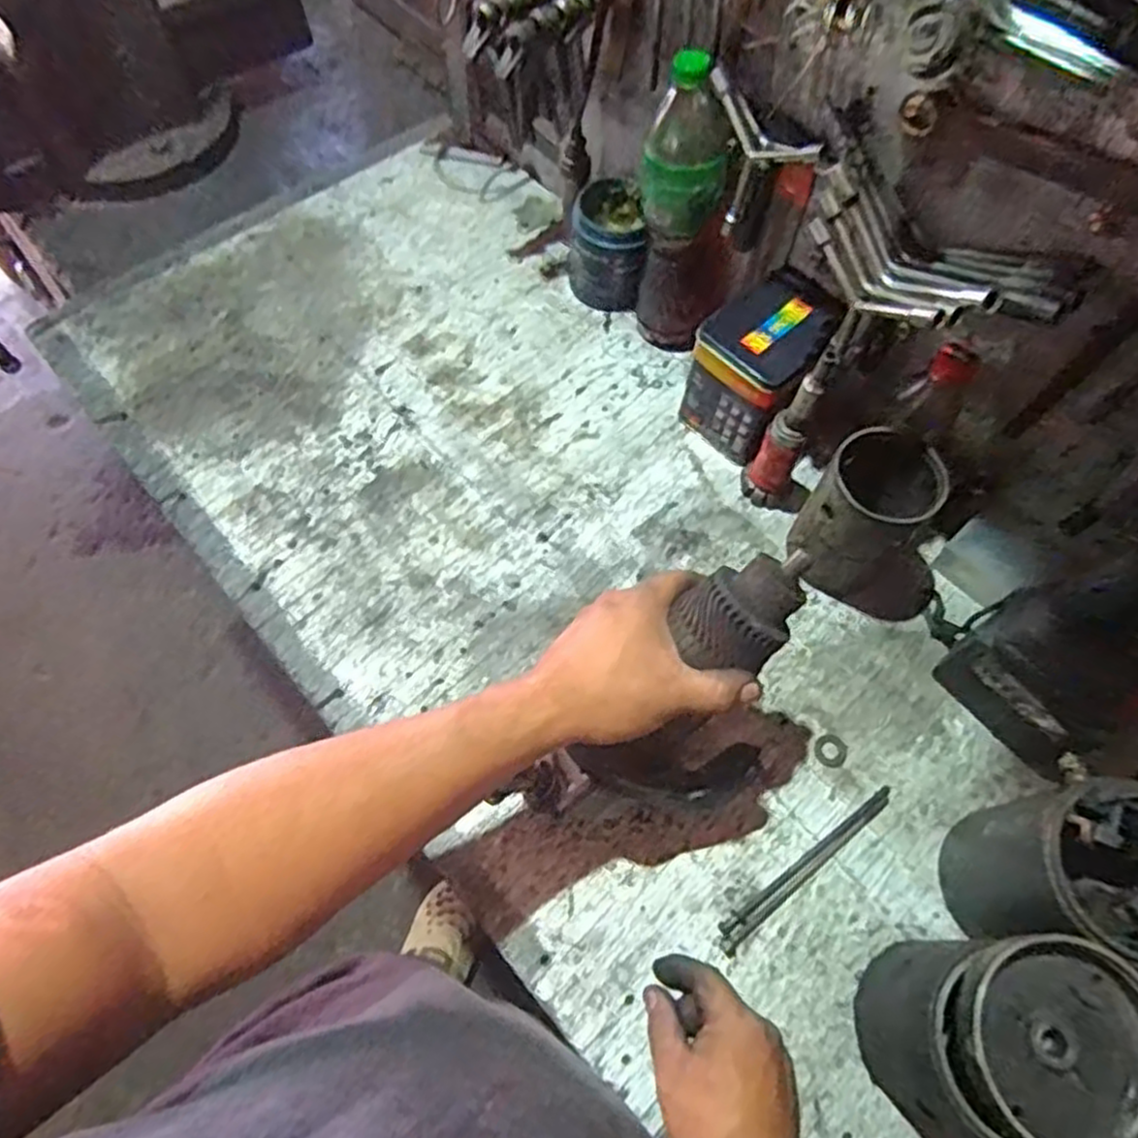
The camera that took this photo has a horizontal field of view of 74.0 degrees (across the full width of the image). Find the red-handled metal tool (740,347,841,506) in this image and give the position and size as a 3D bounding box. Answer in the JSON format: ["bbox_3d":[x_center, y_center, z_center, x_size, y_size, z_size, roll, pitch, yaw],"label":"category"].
[{"bbox_3d":[0.194,-0.118,0.663,0.047,0.181,0.042,26,64,10],"label":"red-handled metal tool"}]

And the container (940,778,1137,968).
[{"bbox_3d":[0.345,0.212,0.518,0.100,0.161,0.105,1,63,-2],"label":"container"}]

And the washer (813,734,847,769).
[{"bbox_3d":[0.218,0.151,0.627,0.026,0.004,0.027,1,63,-2],"label":"washer"}]

